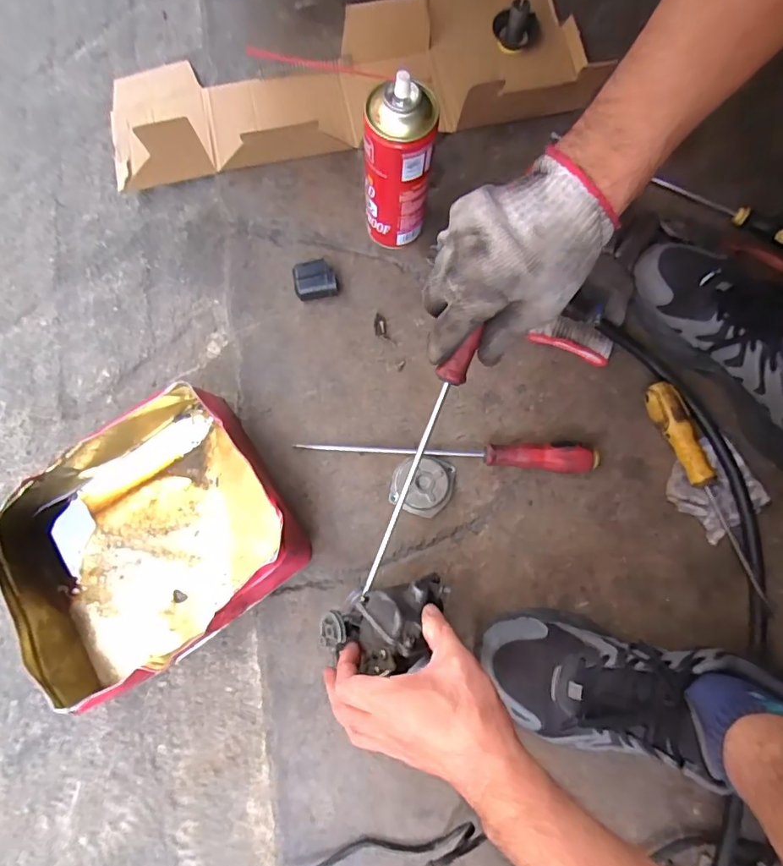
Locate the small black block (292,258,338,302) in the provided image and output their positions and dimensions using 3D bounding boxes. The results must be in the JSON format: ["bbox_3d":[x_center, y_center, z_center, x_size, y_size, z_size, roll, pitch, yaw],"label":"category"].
[{"bbox_3d":[-0.084,-0.168,0.536,0.045,0.030,0.037,-9,79,-3],"label":"small black block"}]

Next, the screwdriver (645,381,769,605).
[{"bbox_3d":[0.330,0.057,0.504,0.035,0.028,0.236,-25,80,-6],"label":"screwdriver"}]

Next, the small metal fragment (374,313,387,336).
[{"bbox_3d":[-0.012,-0.119,0.537,0.013,0.008,0.024,4,79,0],"label":"small metal fragment"}]

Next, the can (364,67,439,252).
[{"bbox_3d":[0.008,-0.255,0.480,0.063,0.186,0.058,10,79,1],"label":"can"}]

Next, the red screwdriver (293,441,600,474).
[{"bbox_3d":[0.058,0.015,0.502,0.302,0.035,0.030,5,79,0],"label":"red screwdriver"}]

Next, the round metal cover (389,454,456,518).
[{"bbox_3d":[0.033,0.052,0.500,0.060,0.021,0.062,0,79,-1],"label":"round metal cover"}]

